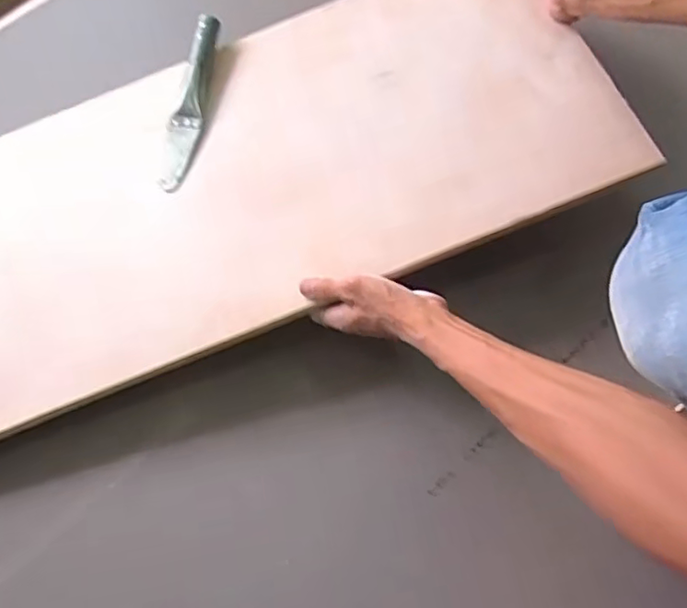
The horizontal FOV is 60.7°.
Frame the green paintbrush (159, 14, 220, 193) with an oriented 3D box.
[{"bbox_3d":[-0.169,-0.222,0.644,0.036,0.028,0.206,10,82,7],"label":"green paintbrush"}]

